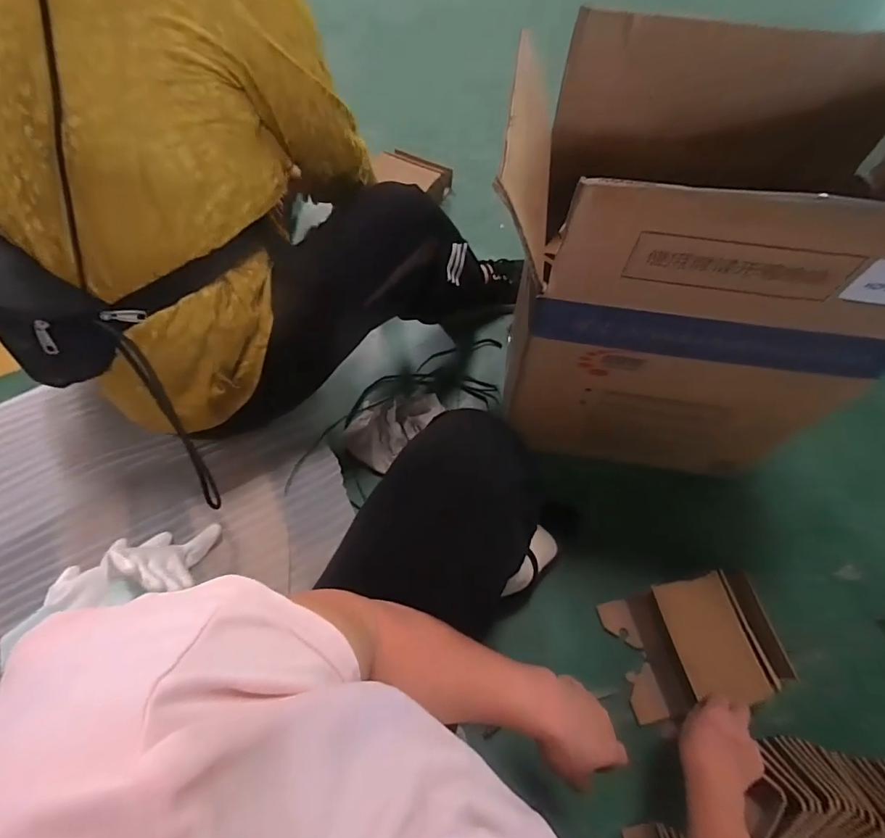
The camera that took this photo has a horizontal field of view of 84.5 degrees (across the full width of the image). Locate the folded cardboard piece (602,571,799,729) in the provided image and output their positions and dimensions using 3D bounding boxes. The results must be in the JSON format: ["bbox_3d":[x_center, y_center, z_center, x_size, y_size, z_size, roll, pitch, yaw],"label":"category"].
[{"bbox_3d":[0.357,0.311,0.681,0.219,0.089,0.155,-12,64,-6],"label":"folded cardboard piece"}]

